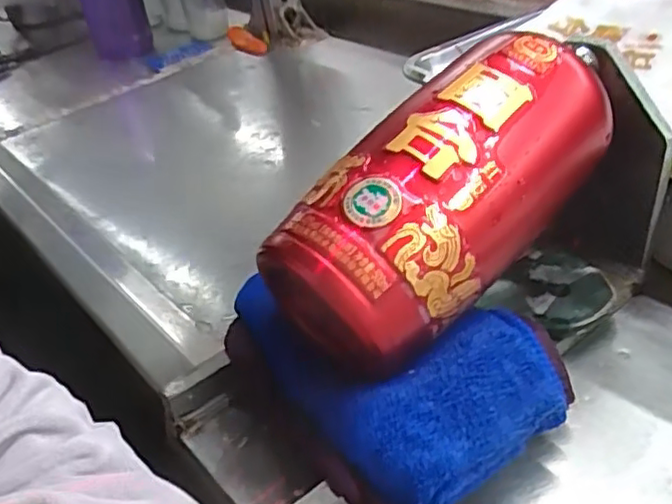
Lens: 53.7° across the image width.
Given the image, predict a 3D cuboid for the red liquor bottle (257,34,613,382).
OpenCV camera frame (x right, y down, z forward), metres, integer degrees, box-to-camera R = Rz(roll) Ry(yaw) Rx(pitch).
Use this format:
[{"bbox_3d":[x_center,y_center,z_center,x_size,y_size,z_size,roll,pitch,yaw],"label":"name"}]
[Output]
[{"bbox_3d":[0.045,-0.025,0.285,0.167,0.063,0.067,-42,45,-13],"label":"red liquor bottle"}]

